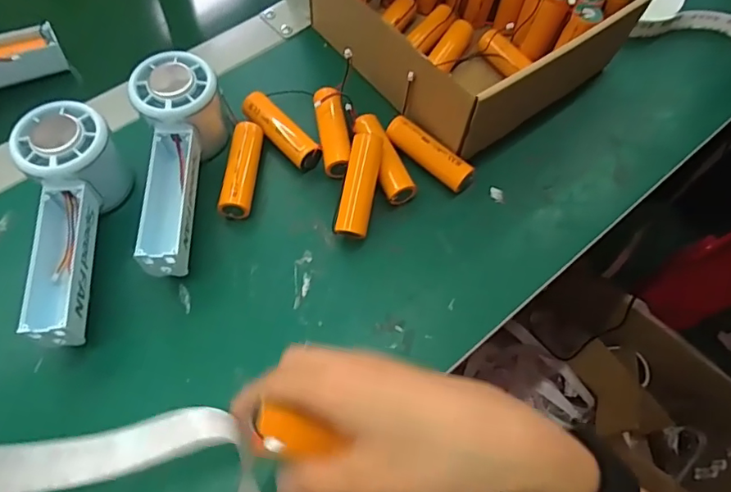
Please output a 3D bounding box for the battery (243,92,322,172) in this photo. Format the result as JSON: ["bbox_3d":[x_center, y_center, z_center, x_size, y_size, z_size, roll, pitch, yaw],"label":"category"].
[{"bbox_3d":[-0.065,-0.085,0.394,0.023,0.024,0.070,-39,72,-20],"label":"battery"}]

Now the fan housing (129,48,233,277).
[{"bbox_3d":[-0.123,-0.056,0.354,0.056,0.062,0.148,-8,64,-7],"label":"fan housing"}]

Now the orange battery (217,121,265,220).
[{"bbox_3d":[-0.089,-0.055,0.380,0.021,0.021,0.075,4,63,-1],"label":"orange battery"}]

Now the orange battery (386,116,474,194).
[{"bbox_3d":[0.047,-0.068,0.389,0.071,0.023,0.021,38,67,15],"label":"orange battery"}]

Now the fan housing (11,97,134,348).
[{"bbox_3d":[-0.186,-0.014,0.330,0.051,0.060,0.151,-8,64,-7],"label":"fan housing"}]

